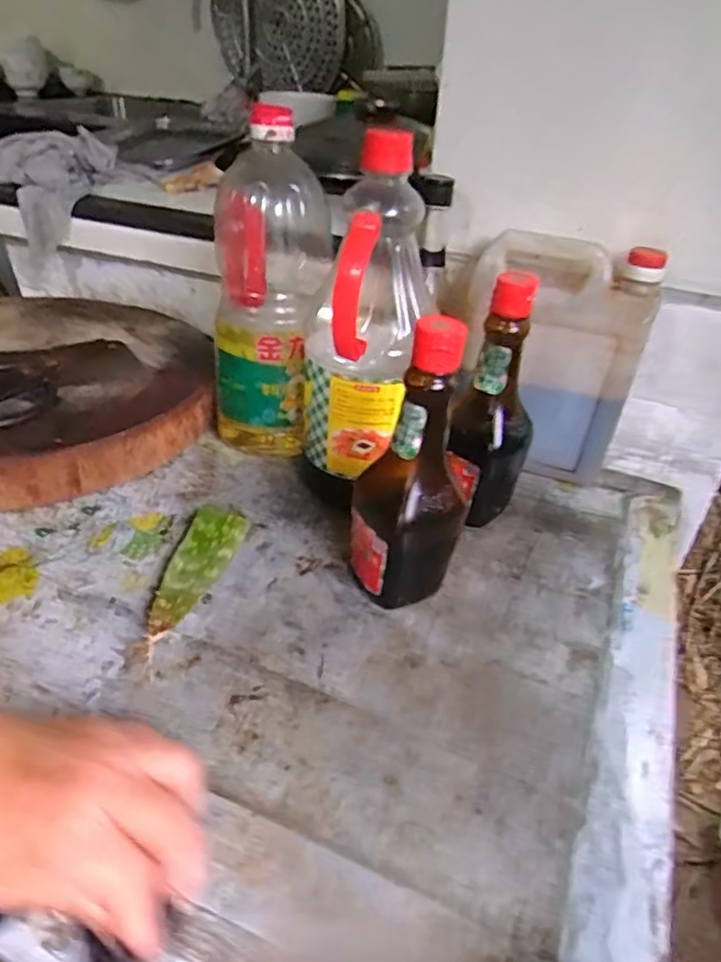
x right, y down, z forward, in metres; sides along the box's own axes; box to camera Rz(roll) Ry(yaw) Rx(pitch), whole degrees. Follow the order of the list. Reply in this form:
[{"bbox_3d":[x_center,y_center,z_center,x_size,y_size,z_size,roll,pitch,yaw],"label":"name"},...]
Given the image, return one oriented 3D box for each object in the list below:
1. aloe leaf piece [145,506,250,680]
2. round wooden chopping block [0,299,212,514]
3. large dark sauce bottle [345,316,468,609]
[{"bbox_3d":[-0.121,0.068,0.449,0.046,0.027,0.149,6,36,3],"label":"aloe leaf piece"},{"bbox_3d":[-0.328,-0.103,0.619,0.329,0.061,0.358,2,36,-2],"label":"round wooden chopping block"},{"bbox_3d":[0.031,-0.004,0.412,0.077,0.209,0.059,10,36,9],"label":"large dark sauce bottle"}]

